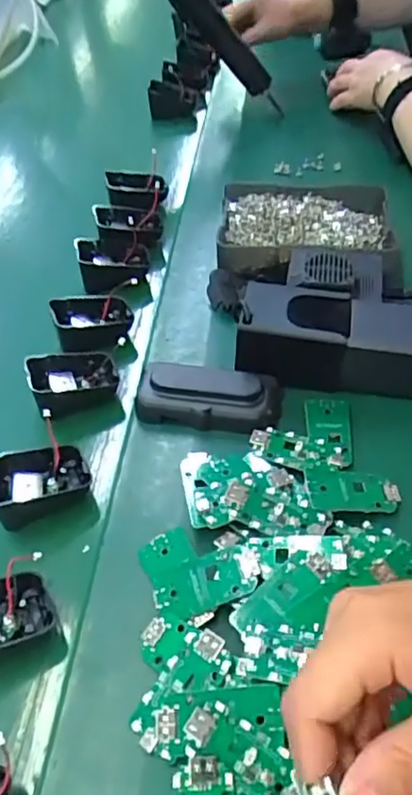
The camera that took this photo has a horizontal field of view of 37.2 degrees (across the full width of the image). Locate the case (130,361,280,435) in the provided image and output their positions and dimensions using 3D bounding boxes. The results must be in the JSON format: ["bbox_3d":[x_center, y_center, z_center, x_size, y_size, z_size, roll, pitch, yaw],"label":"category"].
[{"bbox_3d":[0.001,-0.003,0.462,0.107,0.027,0.050,4,48,10],"label":"case"}]

